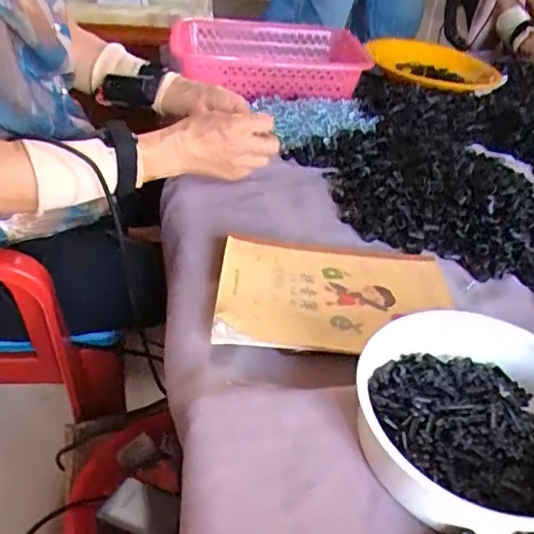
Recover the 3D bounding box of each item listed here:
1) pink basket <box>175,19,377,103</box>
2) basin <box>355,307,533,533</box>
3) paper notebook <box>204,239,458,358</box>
[{"bbox_3d":[-0.002,-0.330,0.874,0.269,0.066,0.196,-1,38,-9],"label":"pink basket"},{"bbox_3d":[0.141,0.099,0.371,0.156,0.043,0.157,4,38,-3],"label":"basin"},{"bbox_3d":[0.064,0.024,0.501,0.217,0.011,0.136,5,38,-10],"label":"paper notebook"}]

